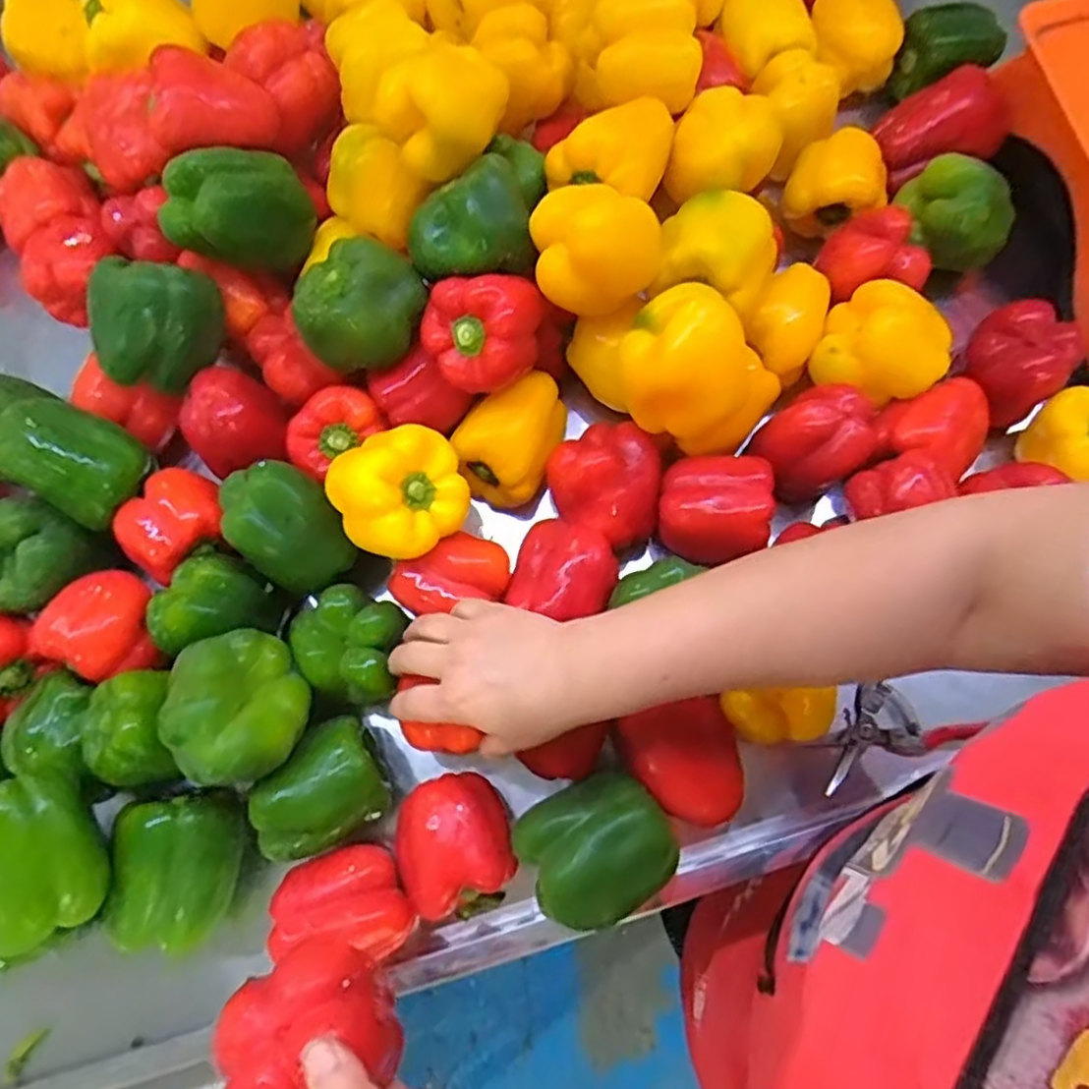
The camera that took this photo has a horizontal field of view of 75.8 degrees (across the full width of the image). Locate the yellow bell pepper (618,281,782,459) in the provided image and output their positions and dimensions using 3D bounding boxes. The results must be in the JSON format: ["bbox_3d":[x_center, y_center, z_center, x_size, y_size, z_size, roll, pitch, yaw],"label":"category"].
[{"bbox_3d":[0.113,-0.127,0.498,0.111,0.088,0.099,29,78,9],"label":"yellow bell pepper"}]

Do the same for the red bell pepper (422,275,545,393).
[{"bbox_3d":[-0.045,-0.152,0.516,0.086,0.076,0.079,11,76,4],"label":"red bell pepper"}]

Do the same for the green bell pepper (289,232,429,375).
[{"bbox_3d":[-0.136,-0.177,0.516,0.093,0.070,0.081,-20,76,-4],"label":"green bell pepper"}]

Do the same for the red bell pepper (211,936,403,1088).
[{"bbox_3d":[-0.115,0.241,0.350,0.072,0.074,0.074,0,75,2],"label":"red bell pepper"}]

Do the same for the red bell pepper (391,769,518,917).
[{"bbox_3d":[-0.059,0.209,0.481,0.072,0.065,0.095,-13,75,-2],"label":"red bell pepper"}]

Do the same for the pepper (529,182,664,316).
[{"bbox_3d":[0.036,-0.208,0.486,0.087,0.064,0.070,2,75,2],"label":"pepper"}]

